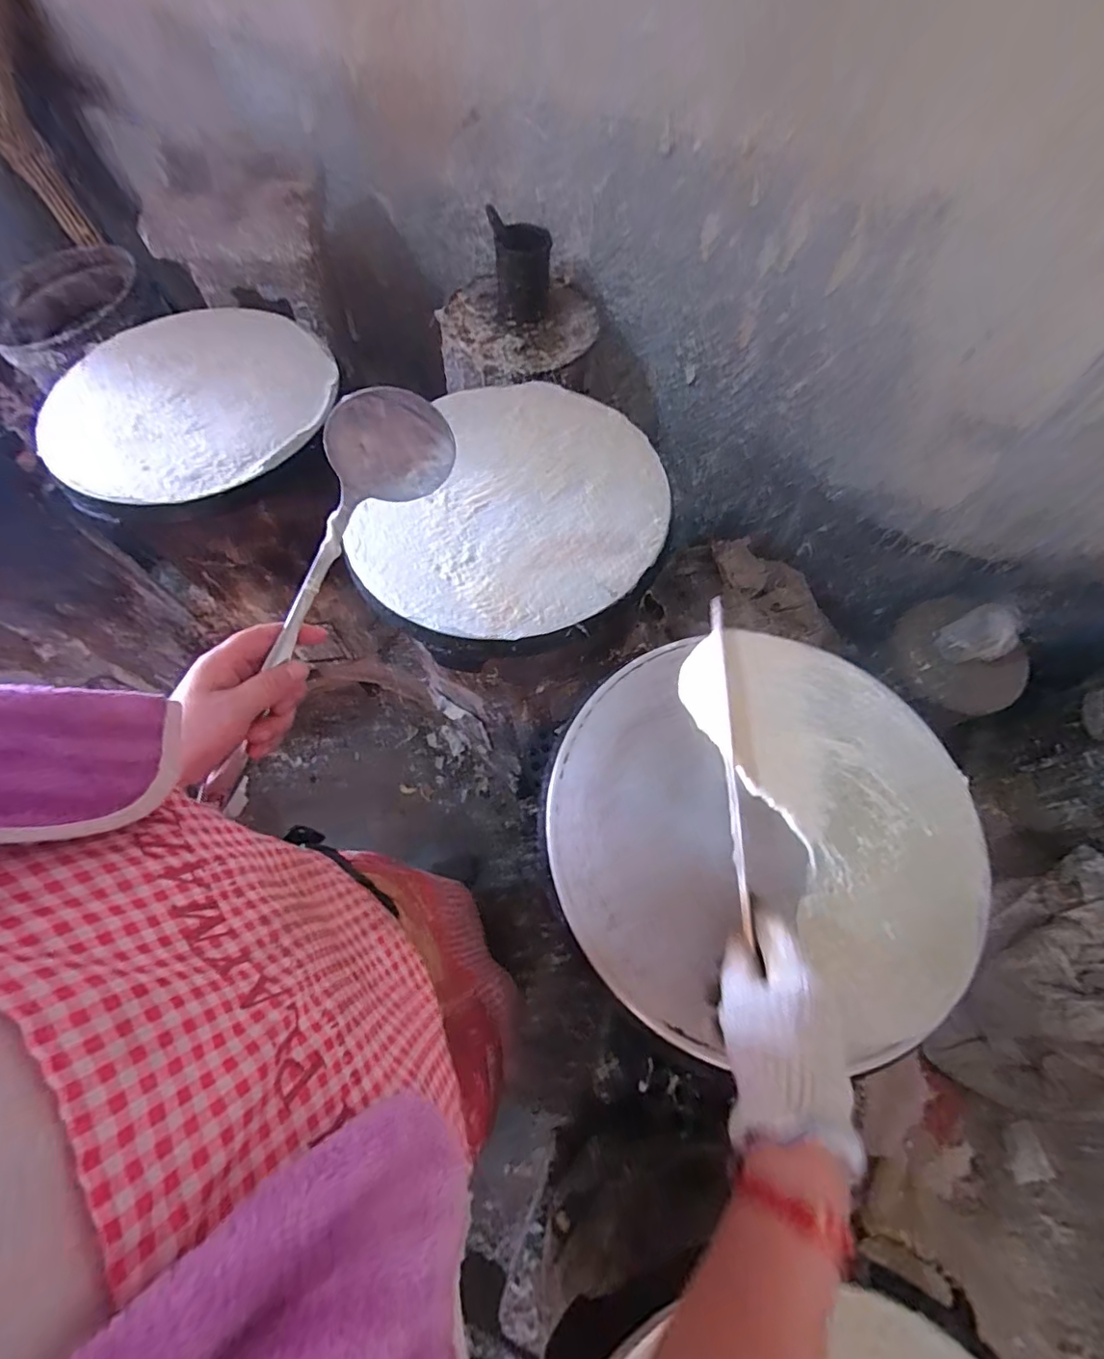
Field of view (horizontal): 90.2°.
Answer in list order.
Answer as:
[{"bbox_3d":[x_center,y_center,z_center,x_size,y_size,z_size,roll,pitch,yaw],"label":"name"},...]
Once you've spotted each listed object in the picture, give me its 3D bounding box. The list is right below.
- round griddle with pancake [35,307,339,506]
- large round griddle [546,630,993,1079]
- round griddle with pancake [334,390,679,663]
[{"bbox_3d":[-0.489,-0.381,0.744,0.367,0.020,0.358,-1,66,1],"label":"round griddle with pancake"},{"bbox_3d":[0.191,0.124,0.494,0.367,0.027,0.348,5,66,4],"label":"large round griddle"},{"bbox_3d":[-0.051,-0.208,0.658,0.368,0.045,0.388,24,68,12],"label":"round griddle with pancake"}]

